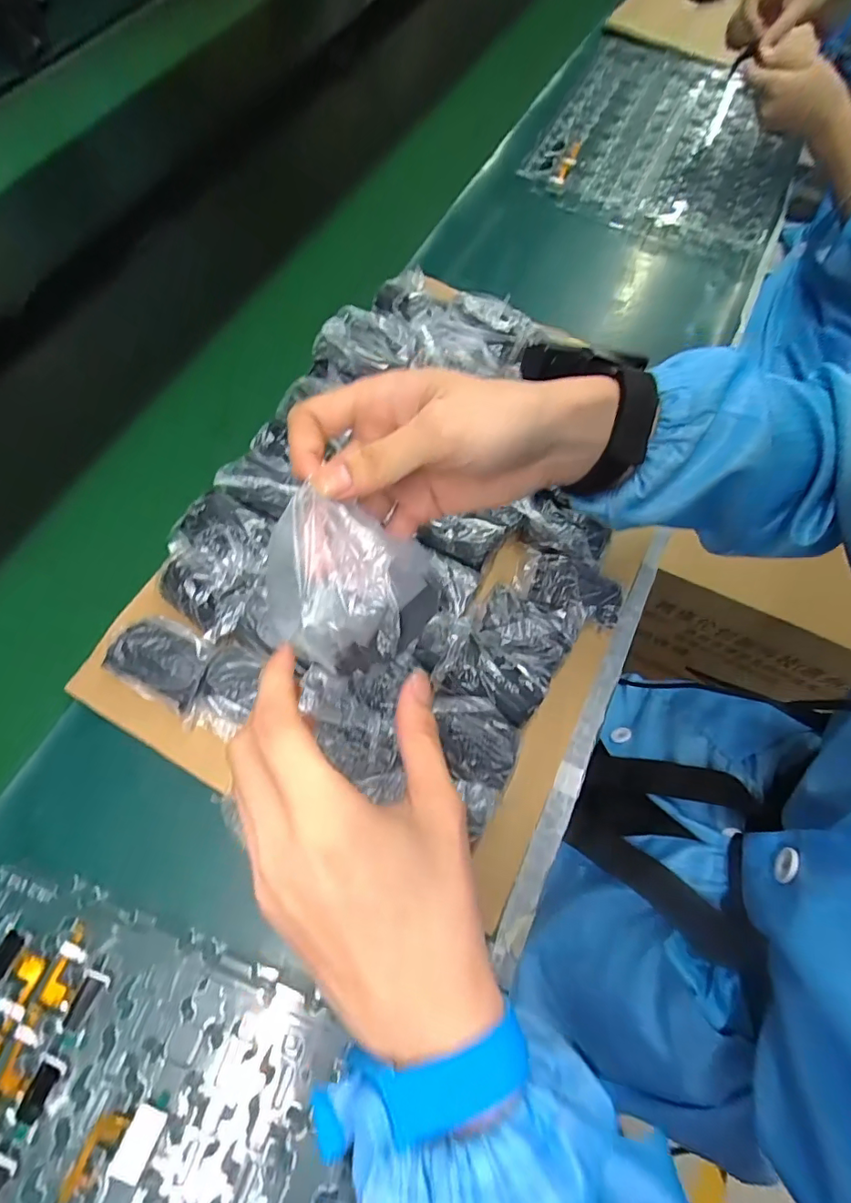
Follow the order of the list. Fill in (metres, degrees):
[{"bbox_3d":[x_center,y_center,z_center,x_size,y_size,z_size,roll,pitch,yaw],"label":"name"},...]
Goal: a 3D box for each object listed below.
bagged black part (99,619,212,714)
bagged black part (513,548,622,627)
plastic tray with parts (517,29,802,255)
[{"bbox_3d":[-0.188,0.043,0.371,0.068,0.023,0.051,28,69,11],"label":"bagged black part"},{"bbox_3d":[0.114,-0.014,0.406,0.083,0.011,0.046,17,67,6],"label":"bagged black part"},{"bbox_3d":[0.338,-0.638,0.694,0.308,0.042,0.446,22,68,8],"label":"plastic tray with parts"}]

